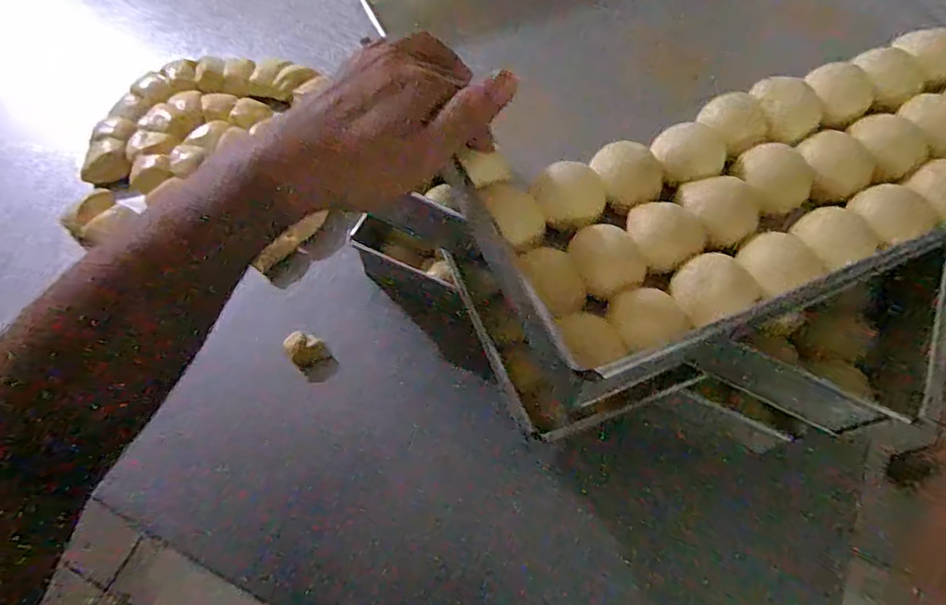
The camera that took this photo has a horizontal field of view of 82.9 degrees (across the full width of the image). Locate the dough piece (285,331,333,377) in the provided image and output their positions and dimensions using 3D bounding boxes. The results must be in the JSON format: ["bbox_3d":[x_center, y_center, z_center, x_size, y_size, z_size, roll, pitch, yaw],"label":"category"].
[{"bbox_3d":[-0.154,0.043,0.497,0.030,0.019,0.034,-39,70,-17],"label":"dough piece"}]

